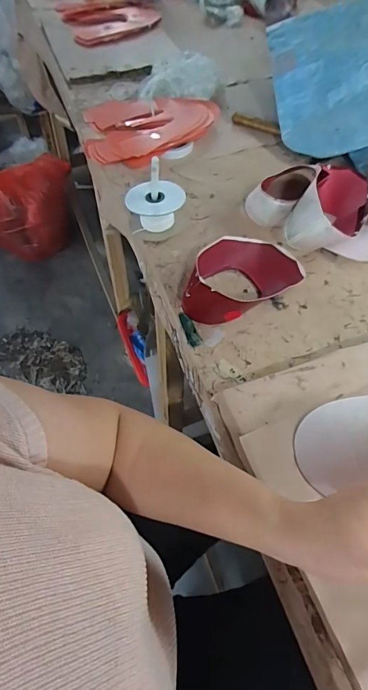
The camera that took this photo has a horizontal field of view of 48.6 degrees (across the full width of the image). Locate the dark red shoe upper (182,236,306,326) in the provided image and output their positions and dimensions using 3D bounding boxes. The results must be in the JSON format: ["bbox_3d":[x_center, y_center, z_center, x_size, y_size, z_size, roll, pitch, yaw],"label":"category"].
[{"bbox_3d":[0.081,-0.099,0.571,0.192,0.048,0.120,-34,62,-21],"label":"dark red shoe upper"}]

